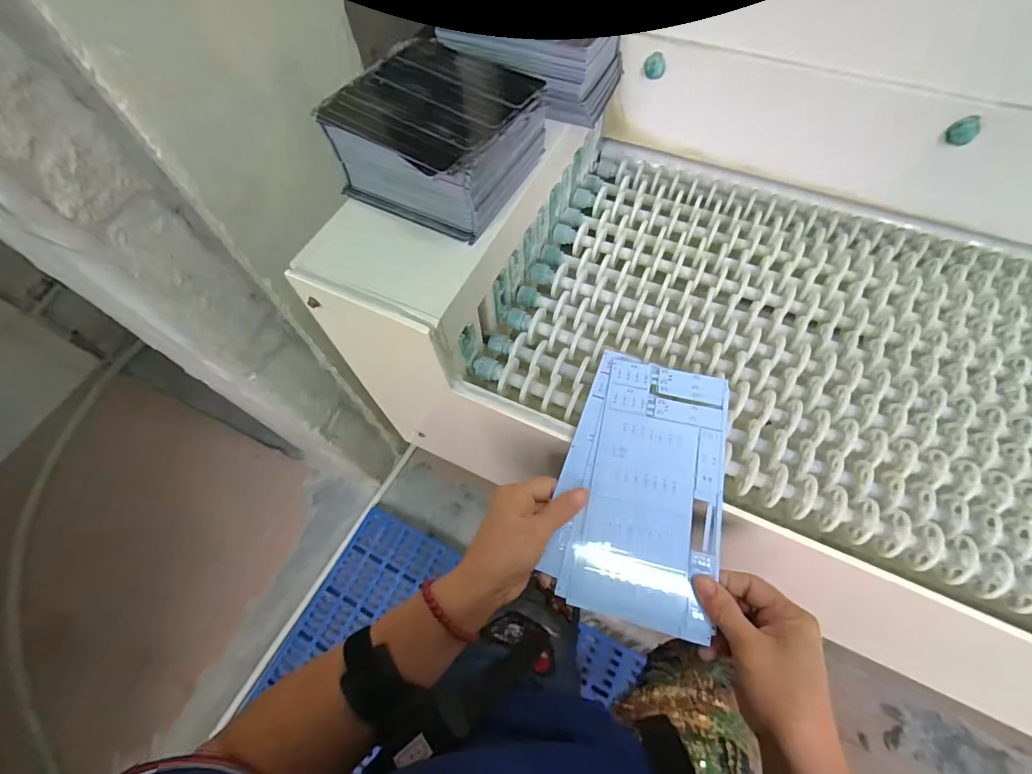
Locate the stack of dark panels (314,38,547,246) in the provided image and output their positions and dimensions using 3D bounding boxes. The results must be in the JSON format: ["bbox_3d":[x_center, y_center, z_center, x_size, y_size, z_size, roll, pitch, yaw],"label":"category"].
[{"bbox_3d":[-0.066,-0.221,0.393,0.151,0.080,0.139,27,66,16],"label":"stack of dark panels"}]

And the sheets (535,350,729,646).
[{"bbox_3d":[0.109,0.077,0.374,0.129,0.007,0.222,12,66,9],"label":"sheets"}]

